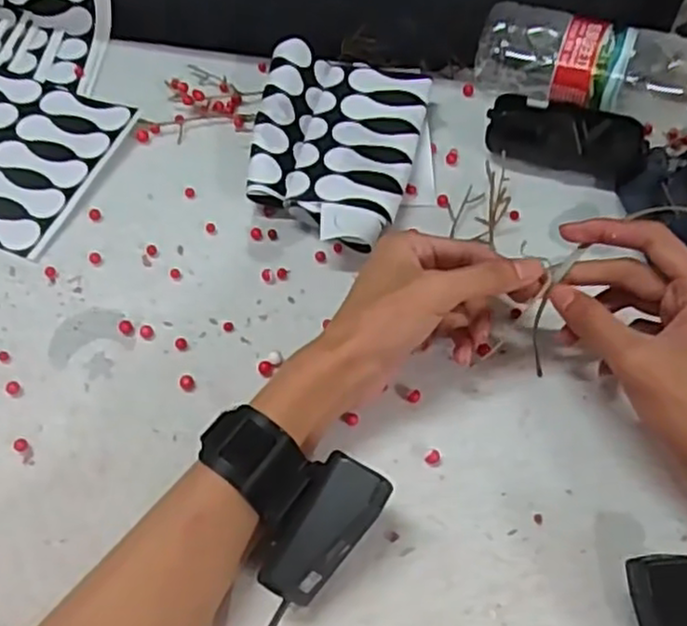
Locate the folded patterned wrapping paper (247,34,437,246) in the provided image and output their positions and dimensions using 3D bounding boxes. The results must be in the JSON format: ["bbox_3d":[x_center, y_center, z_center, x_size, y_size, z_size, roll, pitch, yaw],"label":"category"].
[{"bbox_3d":[-0.009,-0.119,0.513,0.116,0.029,0.170,13,58,4],"label":"folded patterned wrapping paper"}]

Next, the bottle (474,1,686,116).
[{"bbox_3d":[0.206,-0.173,0.528,0.215,0.060,0.054,15,58,5],"label":"bottle"}]

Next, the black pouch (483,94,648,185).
[{"bbox_3d":[0.160,-0.128,0.522,0.110,0.024,0.051,11,57,2],"label":"black pouch"}]

